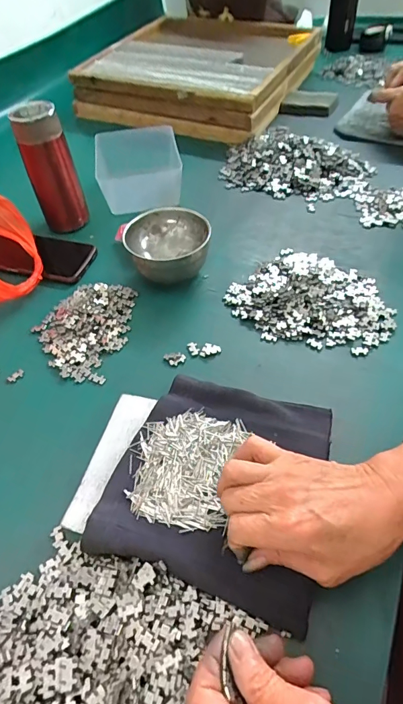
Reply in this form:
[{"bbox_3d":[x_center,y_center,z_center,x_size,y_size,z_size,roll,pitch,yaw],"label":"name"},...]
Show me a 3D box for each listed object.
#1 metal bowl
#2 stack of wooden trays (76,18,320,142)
[{"bbox_3d":[-0.044,-0.129,0.544,0.103,0.064,0.102,-2,51,2],"label":"metal bowl"},{"bbox_3d":[0.016,-0.600,0.891,0.407,0.101,0.429,23,56,20],"label":"stack of wooden trays"}]

